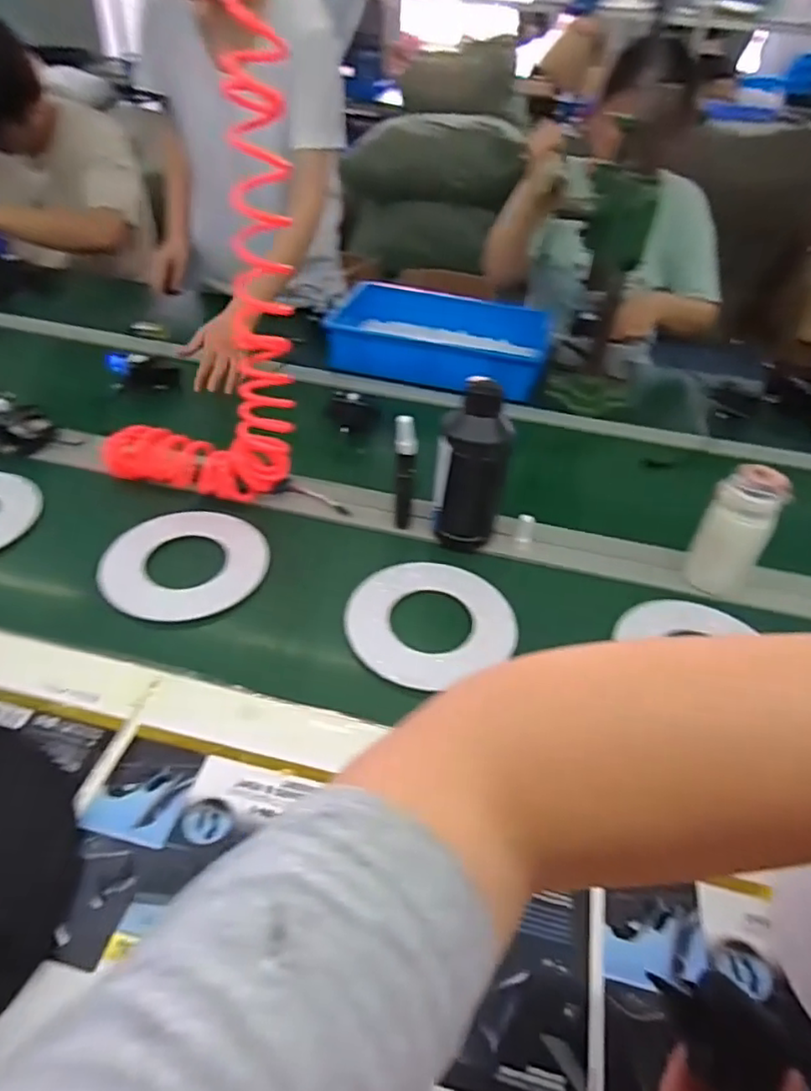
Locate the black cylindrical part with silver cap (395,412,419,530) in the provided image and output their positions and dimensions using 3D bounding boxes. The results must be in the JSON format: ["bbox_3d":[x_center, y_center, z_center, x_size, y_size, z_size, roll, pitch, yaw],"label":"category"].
[{"bbox_3d":[-0.001,-0.095,0.837,0.026,0.161,0.031,-4,42,-10],"label":"black cylindrical part with silver cap"}]

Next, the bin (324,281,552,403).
[{"bbox_3d":[0.066,-0.405,1.249,0.415,0.084,0.285,6,41,1],"label":"bin"}]

